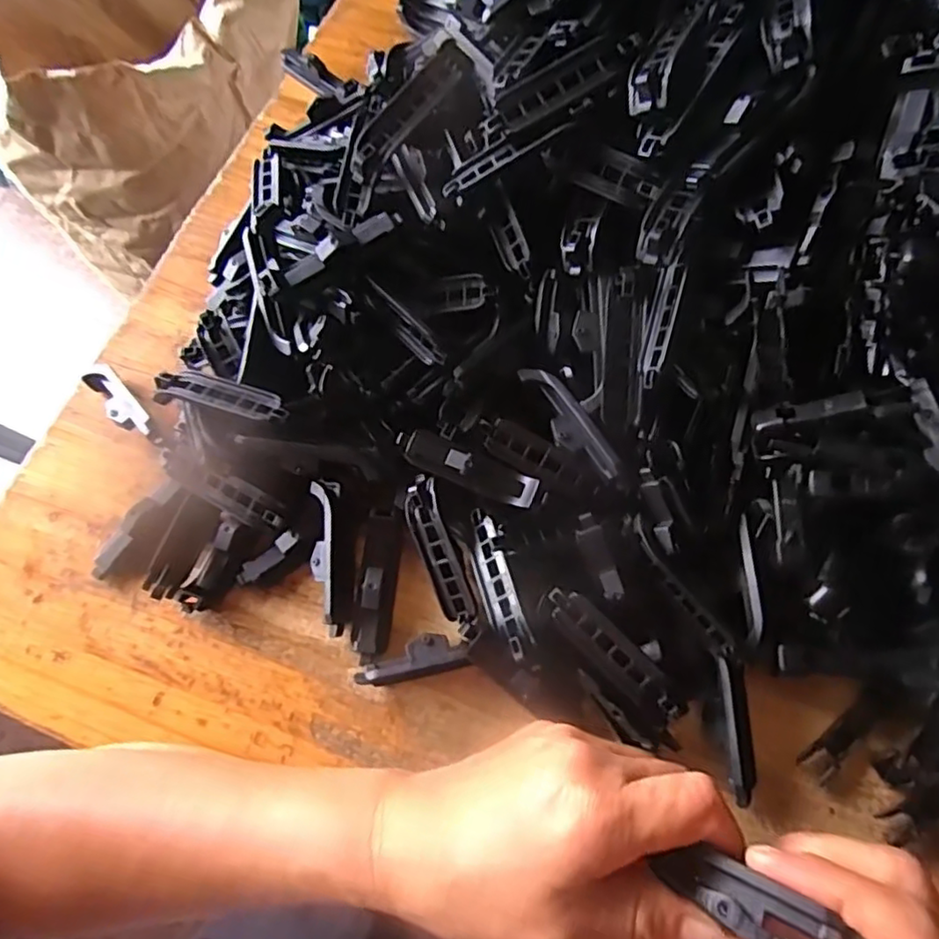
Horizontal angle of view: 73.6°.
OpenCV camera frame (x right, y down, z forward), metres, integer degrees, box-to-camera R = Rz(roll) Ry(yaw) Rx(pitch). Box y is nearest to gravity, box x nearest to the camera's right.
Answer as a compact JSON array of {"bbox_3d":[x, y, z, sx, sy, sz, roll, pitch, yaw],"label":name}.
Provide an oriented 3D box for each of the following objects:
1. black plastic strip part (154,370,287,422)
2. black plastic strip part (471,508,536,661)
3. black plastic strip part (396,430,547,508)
[{"bbox_3d":[-0.120,-0.036,0.306,0.070,0.011,0.019,13,70,7],"label":"black plastic strip part"},{"bbox_3d":[0.012,0.051,0.286,0.015,0.017,0.068,-16,69,-5],"label":"black plastic strip part"},{"bbox_3d":[0.001,-0.001,0.299,0.073,0.017,0.017,20,71,9],"label":"black plastic strip part"}]

